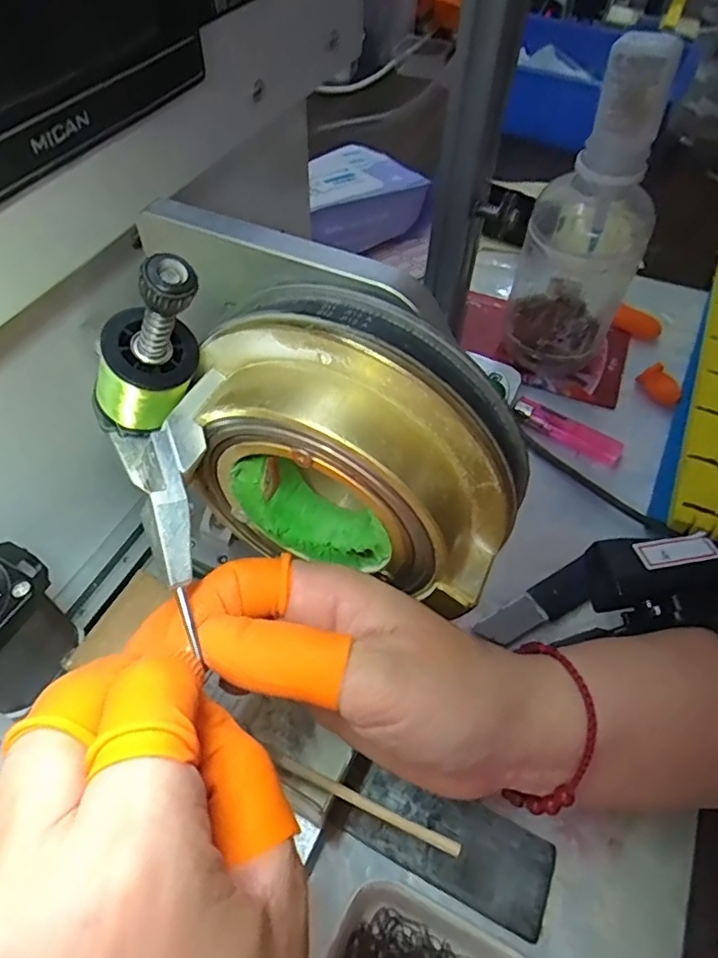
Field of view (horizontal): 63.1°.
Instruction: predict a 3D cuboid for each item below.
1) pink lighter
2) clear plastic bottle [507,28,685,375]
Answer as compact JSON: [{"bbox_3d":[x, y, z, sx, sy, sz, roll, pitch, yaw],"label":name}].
[{"bbox_3d":[0.143,-0.034,0.403,0.076,0.009,0.019,33,59,20],"label":"pink lighter"},{"bbox_3d":[0.148,-0.160,0.374,0.076,0.197,0.072,23,56,14],"label":"clear plastic bottle"}]

